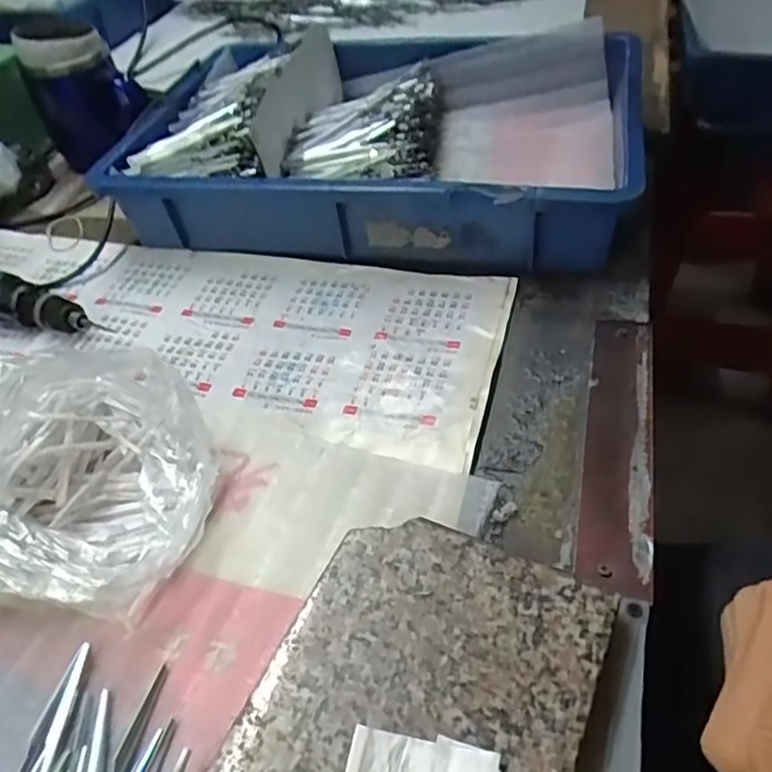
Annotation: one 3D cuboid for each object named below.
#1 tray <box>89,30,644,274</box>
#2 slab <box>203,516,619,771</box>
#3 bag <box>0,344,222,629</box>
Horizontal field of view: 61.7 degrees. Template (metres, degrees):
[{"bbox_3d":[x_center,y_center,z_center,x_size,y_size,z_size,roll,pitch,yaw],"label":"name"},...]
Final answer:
[{"bbox_3d":[-0.003,-0.228,0.594,0.428,0.092,0.315,8,49,14],"label":"tray"},{"bbox_3d":[-0.006,0.166,0.252,0.130,0.033,0.237,17,52,21],"label":"slab"},{"bbox_3d":[-0.201,0.047,0.361,0.196,0.077,0.129,5,48,12],"label":"bag"}]

